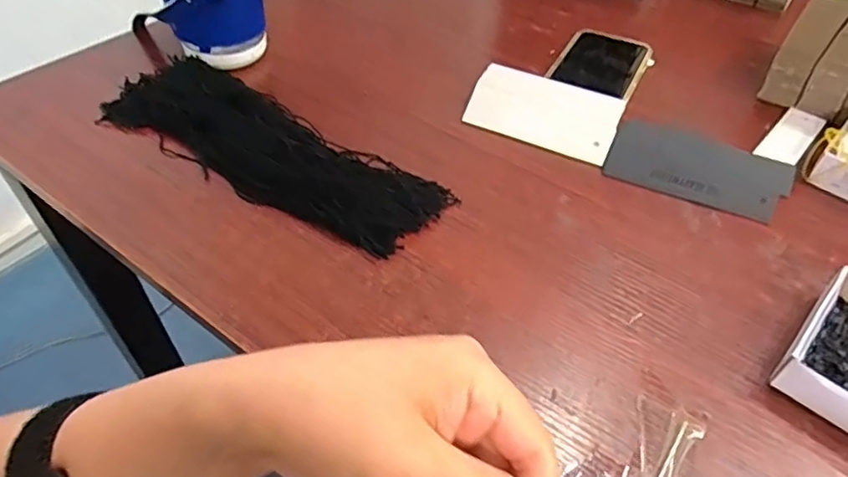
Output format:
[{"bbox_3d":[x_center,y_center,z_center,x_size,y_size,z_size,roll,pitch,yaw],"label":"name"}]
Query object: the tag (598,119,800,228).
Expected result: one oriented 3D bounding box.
[{"bbox_3d":[0.218,-0.056,0.454,0.135,0.011,0.075,22,58,13],"label":"tag"}]

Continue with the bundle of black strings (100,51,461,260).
[{"bbox_3d":[-0.124,-0.074,0.452,0.295,0.022,0.087,29,64,20],"label":"bundle of black strings"}]

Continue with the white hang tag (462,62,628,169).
[{"bbox_3d":[0.104,-0.110,0.498,0.127,0.007,0.065,22,76,19],"label":"white hang tag"}]

